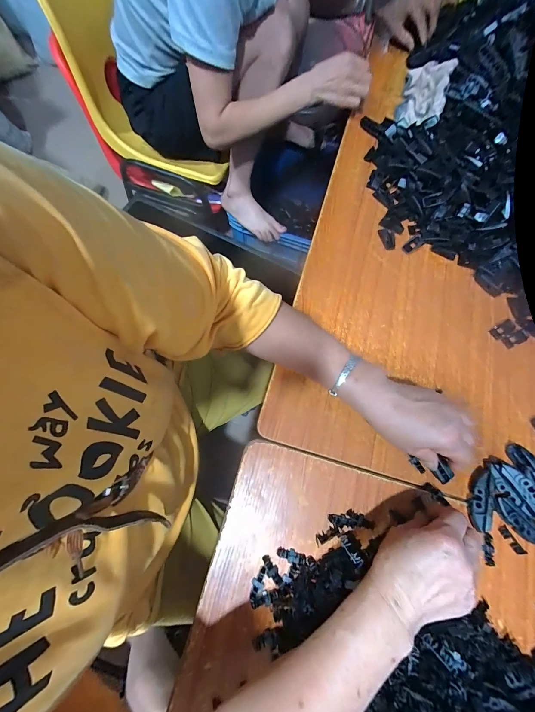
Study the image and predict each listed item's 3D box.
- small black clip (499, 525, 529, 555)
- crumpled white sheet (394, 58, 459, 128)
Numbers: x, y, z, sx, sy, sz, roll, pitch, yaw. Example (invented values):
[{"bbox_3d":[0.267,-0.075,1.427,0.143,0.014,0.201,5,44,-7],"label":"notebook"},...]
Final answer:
[{"bbox_3d":[0.302,0.228,0.341,0.011,0.004,0.038,-32,76,-11],"label":"small black clip"},{"bbox_3d":[0.303,-0.511,0.539,0.075,0.052,0.194,19,73,4],"label":"crumpled white sheet"}]

